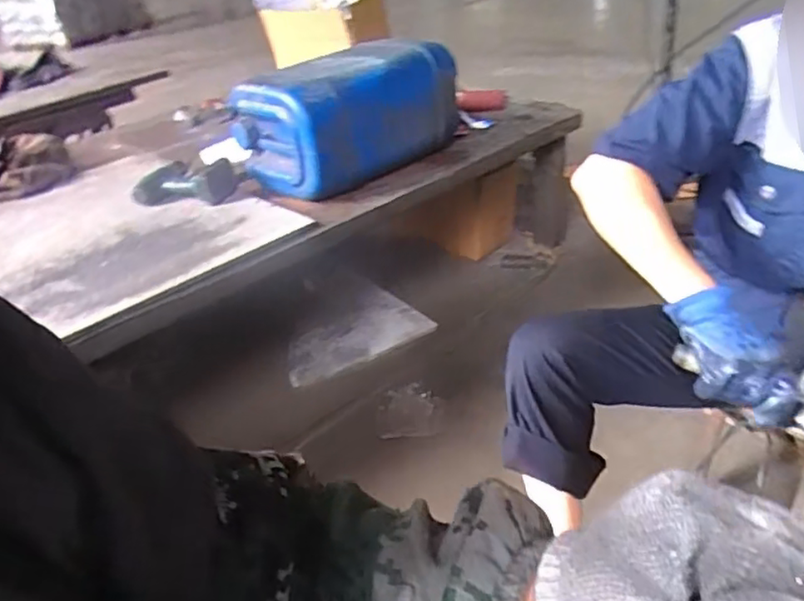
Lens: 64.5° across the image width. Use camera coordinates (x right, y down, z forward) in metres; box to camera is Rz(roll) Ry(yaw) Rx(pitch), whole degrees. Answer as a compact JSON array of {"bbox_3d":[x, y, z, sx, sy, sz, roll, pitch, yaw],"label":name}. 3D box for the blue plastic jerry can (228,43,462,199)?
[{"bbox_3d":[-0.106,-0.400,1.409,0.464,0.250,0.271,-21,35,-21],"label":"blue plastic jerry can"}]

